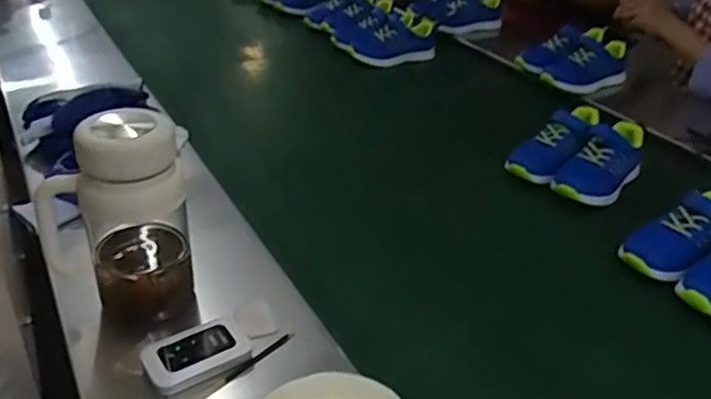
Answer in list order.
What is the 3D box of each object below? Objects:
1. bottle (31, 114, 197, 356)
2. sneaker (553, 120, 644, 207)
[{"bbox_3d":[-0.240,0.026,0.629,0.140,0.234,0.099,-9,33,-21],"label":"bottle"},{"bbox_3d":[0.389,-0.055,0.990,0.206,0.068,0.086,-37,50,-28],"label":"sneaker"}]

